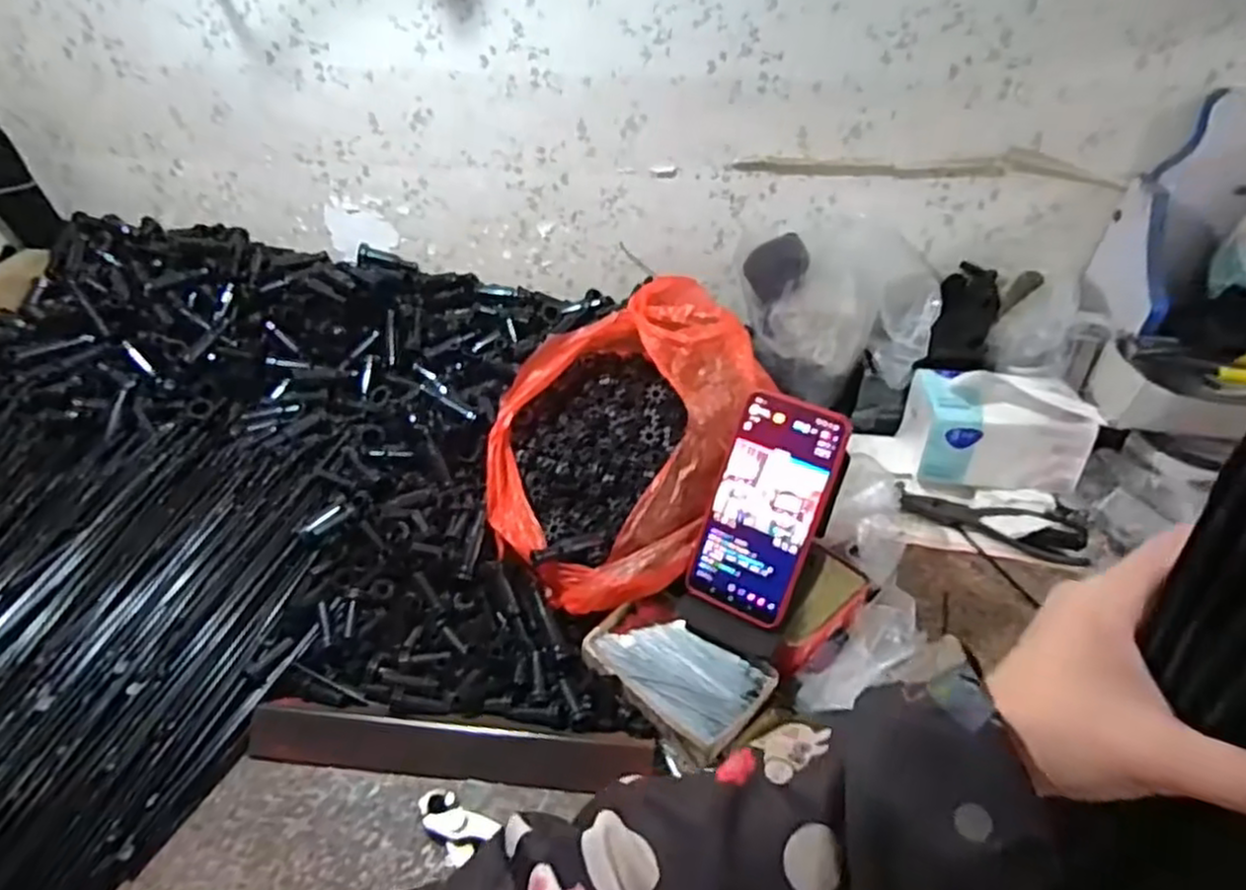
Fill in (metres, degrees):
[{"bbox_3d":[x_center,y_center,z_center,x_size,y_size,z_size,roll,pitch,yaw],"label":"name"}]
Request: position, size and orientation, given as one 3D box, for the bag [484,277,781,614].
[{"bbox_3d":[-0.005,-0.008,0.614,0.208,0.162,0.252,17,41,22],"label":"bag"}]

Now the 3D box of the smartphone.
[{"bbox_3d":[0.102,0.047,0.527,0.079,0.164,0.007,21,15,24],"label":"smartphone"}]

